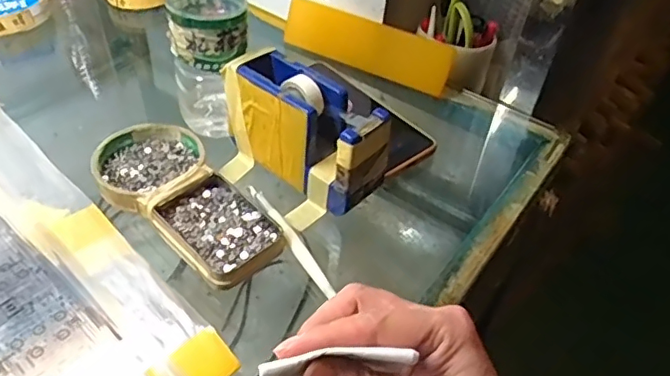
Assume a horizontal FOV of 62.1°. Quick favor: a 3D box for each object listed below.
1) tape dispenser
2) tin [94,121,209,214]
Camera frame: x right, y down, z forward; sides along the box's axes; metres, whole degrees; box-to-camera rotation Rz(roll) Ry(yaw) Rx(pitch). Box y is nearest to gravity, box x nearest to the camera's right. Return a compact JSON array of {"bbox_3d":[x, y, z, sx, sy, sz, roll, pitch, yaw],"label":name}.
[{"bbox_3d":[-0.024,-0.043,0.431,0.129,0.081,0.044,33,49,25],"label":"tape dispenser"},{"bbox_3d":[-0.143,-0.018,0.433,0.079,0.014,0.084,3,44,-3],"label":"tin"}]

